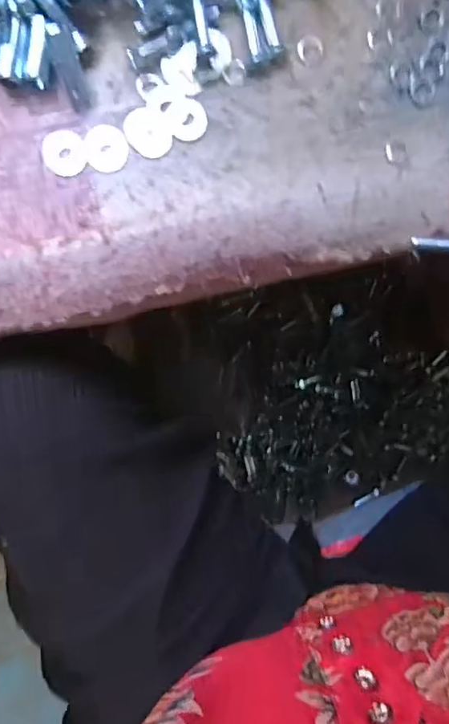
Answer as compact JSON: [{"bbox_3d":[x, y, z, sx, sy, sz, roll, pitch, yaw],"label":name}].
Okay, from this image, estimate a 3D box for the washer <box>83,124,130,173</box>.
[{"bbox_3d":[-0.067,-0.121,0.290,0.025,0.004,0.026,-5,94,-4],"label":"washer"}]

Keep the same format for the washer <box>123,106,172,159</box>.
[{"bbox_3d":[-0.043,-0.130,0.289,0.027,0.004,0.025,0,93,-4],"label":"washer"}]

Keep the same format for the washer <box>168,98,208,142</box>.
[{"bbox_3d":[-0.021,-0.138,0.291,0.021,0.004,0.023,-7,94,-3],"label":"washer"}]

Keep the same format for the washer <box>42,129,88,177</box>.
[{"bbox_3d":[-0.091,-0.119,0.290,0.026,0.004,0.024,0,93,-4],"label":"washer"}]

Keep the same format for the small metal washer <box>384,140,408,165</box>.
[{"bbox_3d":[0.100,-0.121,0.295,0.013,0.006,0.014,-12,95,-1],"label":"small metal washer"}]

